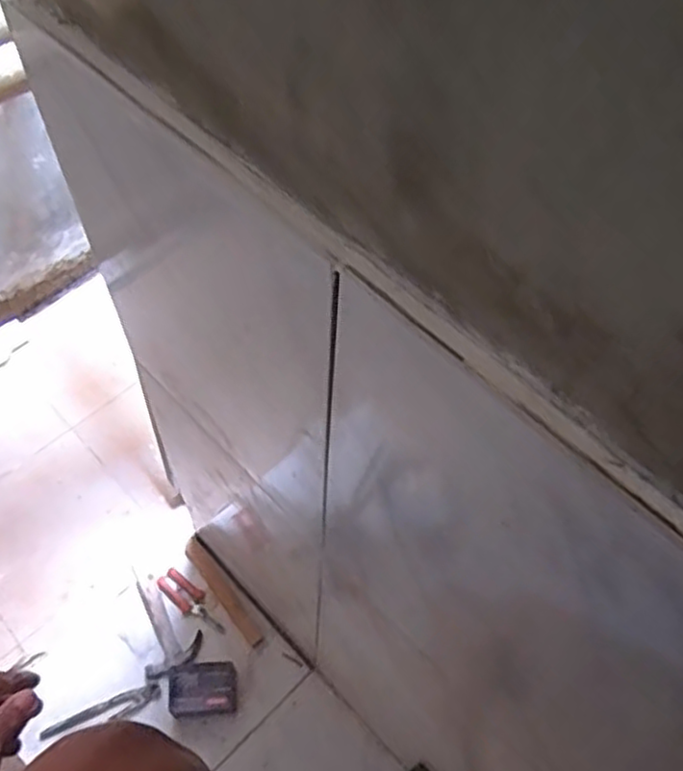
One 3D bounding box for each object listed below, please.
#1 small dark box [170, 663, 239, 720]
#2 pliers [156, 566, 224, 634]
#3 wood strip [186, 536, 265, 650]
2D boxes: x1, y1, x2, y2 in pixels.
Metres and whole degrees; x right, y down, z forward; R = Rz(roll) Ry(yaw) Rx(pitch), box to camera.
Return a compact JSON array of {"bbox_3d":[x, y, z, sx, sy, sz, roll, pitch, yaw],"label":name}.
[{"bbox_3d":[-0.254,0.566,1.307,0.122,0.085,0.087,-7,59,-8],"label":"small dark box"},{"bbox_3d":[-0.299,0.437,1.416,0.164,0.013,0.056,35,62,17],"label":"pliers"},{"bbox_3d":[-0.243,0.423,1.438,0.034,0.021,0.255,-32,65,-22],"label":"wood strip"}]

